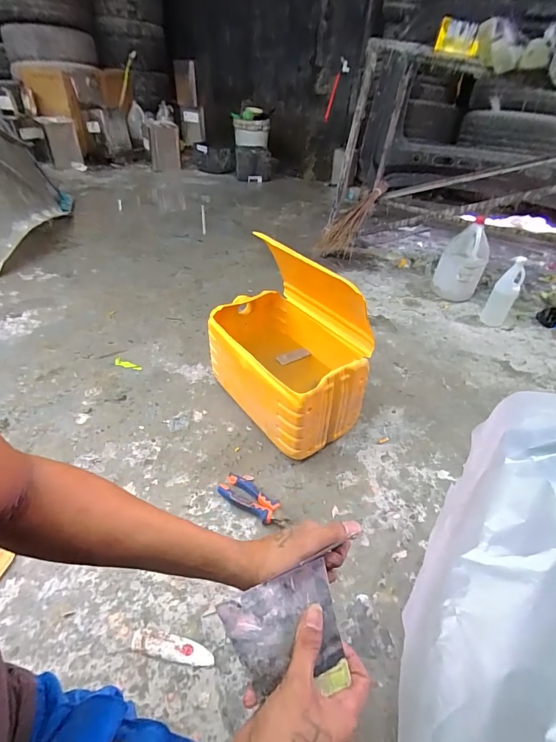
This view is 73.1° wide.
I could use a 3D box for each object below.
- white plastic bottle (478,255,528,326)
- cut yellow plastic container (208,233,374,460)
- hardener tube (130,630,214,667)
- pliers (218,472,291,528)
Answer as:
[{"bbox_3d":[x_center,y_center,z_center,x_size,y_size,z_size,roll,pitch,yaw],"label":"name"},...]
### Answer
[{"bbox_3d":[0.849,-0.294,1.405,0.088,0.248,0.064,22,44,23],"label":"white plastic bottle"},{"bbox_3d":[0.016,-0.087,0.947,0.281,0.371,0.434,-25,48,-30],"label":"cut yellow plastic container"},{"bbox_3d":[-0.171,0.449,0.609,0.135,0.014,0.031,8,40,7],"label":"hardener tube"},{"bbox_3d":[-0.045,0.276,0.809,0.167,0.026,0.077,24,45,25],"label":"pliers"}]

